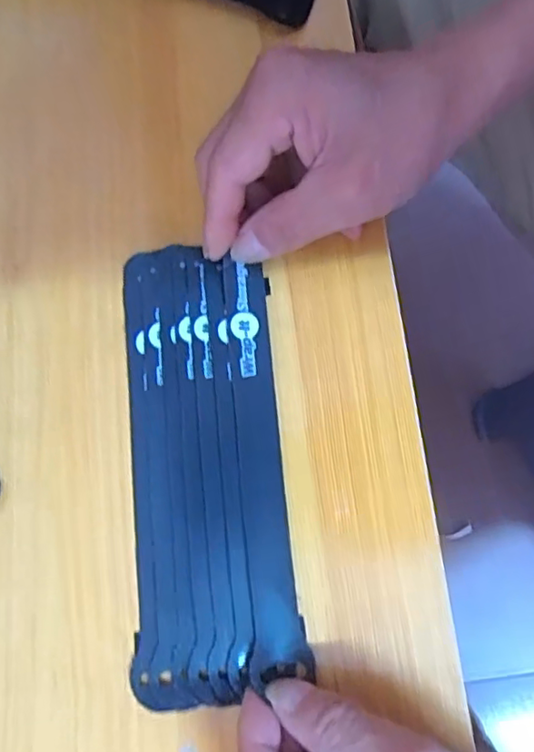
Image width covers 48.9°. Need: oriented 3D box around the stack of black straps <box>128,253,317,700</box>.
[{"bbox_3d":[-0.027,0.035,0.263,0.067,0.014,0.195,-5,77,-2],"label":"stack of black straps"}]

